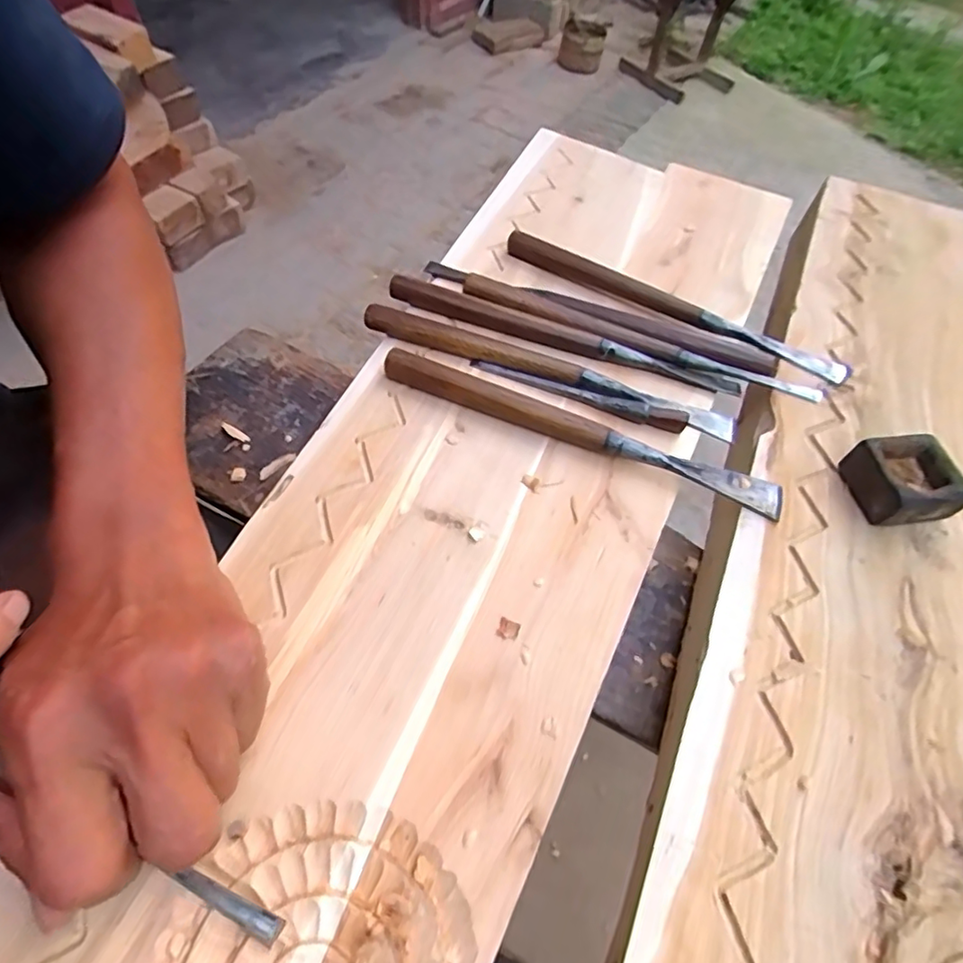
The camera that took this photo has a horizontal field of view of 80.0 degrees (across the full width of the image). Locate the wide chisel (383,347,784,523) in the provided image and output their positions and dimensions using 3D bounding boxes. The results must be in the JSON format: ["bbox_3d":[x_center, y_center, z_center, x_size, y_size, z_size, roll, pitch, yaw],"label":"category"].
[{"bbox_3d":[0.058,-0.033,0.349,0.249,0.022,0.019,22,57,10],"label":"wide chisel"}]

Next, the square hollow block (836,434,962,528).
[{"bbox_3d":[0.245,0.000,0.334,0.052,0.029,0.045,-5,57,-8],"label":"square hollow block"}]

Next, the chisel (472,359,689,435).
[{"bbox_3d":[0.063,-0.058,0.377,0.142,0.009,0.013,17,57,7],"label":"chisel"}]

